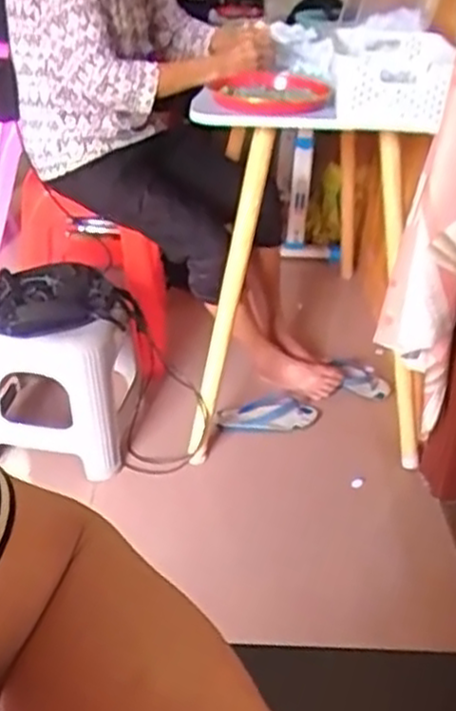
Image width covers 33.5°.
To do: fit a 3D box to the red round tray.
[{"bbox_3d":[0.078,-0.482,1.395,0.213,0.041,0.263,3,34,0],"label":"red round tray"}]

